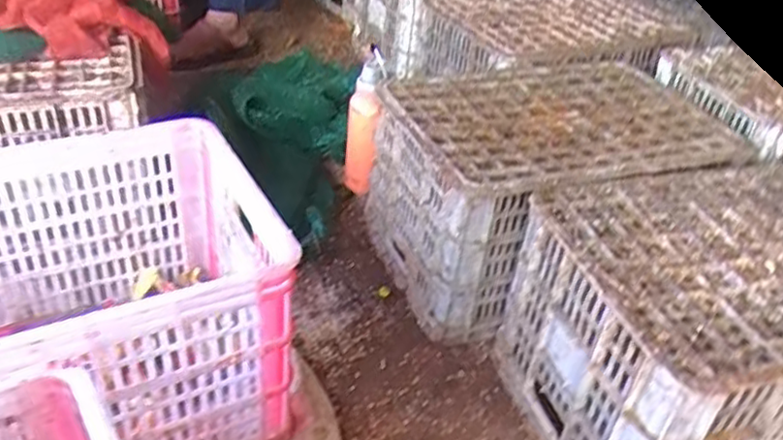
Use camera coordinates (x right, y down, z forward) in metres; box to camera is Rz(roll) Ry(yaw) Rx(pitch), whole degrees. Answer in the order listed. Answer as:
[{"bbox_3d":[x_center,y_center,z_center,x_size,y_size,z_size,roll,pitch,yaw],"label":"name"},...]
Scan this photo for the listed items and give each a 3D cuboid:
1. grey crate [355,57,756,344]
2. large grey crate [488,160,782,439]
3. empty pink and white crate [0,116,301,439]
[{"bbox_3d":[0.256,-0.059,1.179,0.534,0.270,0.394,-8,38,-19],"label":"grey crate"},{"bbox_3d":[0.432,0.145,0.900,0.487,0.279,0.355,-6,37,-17],"label":"large grey crate"},{"bbox_3d":[-0.397,0.123,0.803,0.513,0.300,0.372,-16,41,-27],"label":"empty pink and white crate"}]

